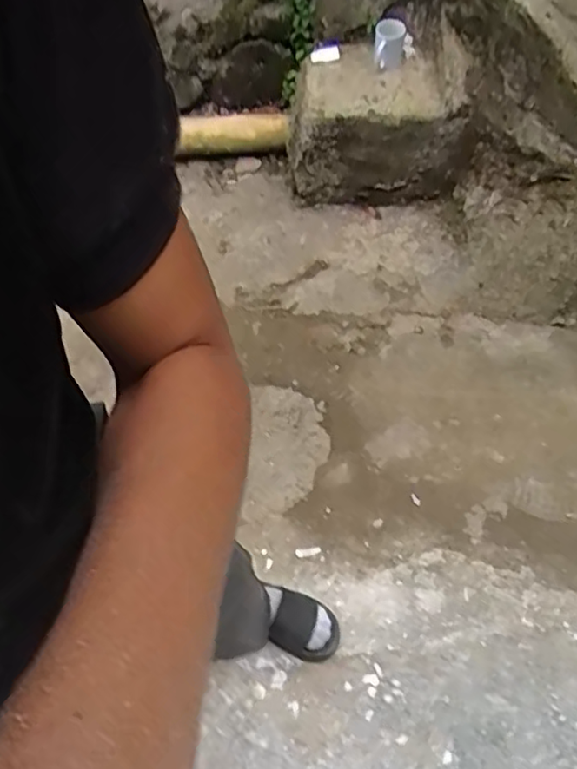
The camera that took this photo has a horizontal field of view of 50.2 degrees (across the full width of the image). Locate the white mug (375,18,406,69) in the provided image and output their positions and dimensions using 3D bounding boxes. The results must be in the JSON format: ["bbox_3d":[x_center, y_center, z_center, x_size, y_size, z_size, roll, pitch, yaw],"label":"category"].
[{"bbox_3d":[0.278,-0.938,1.702,0.085,0.095,0.093,6,60,7],"label":"white mug"}]

